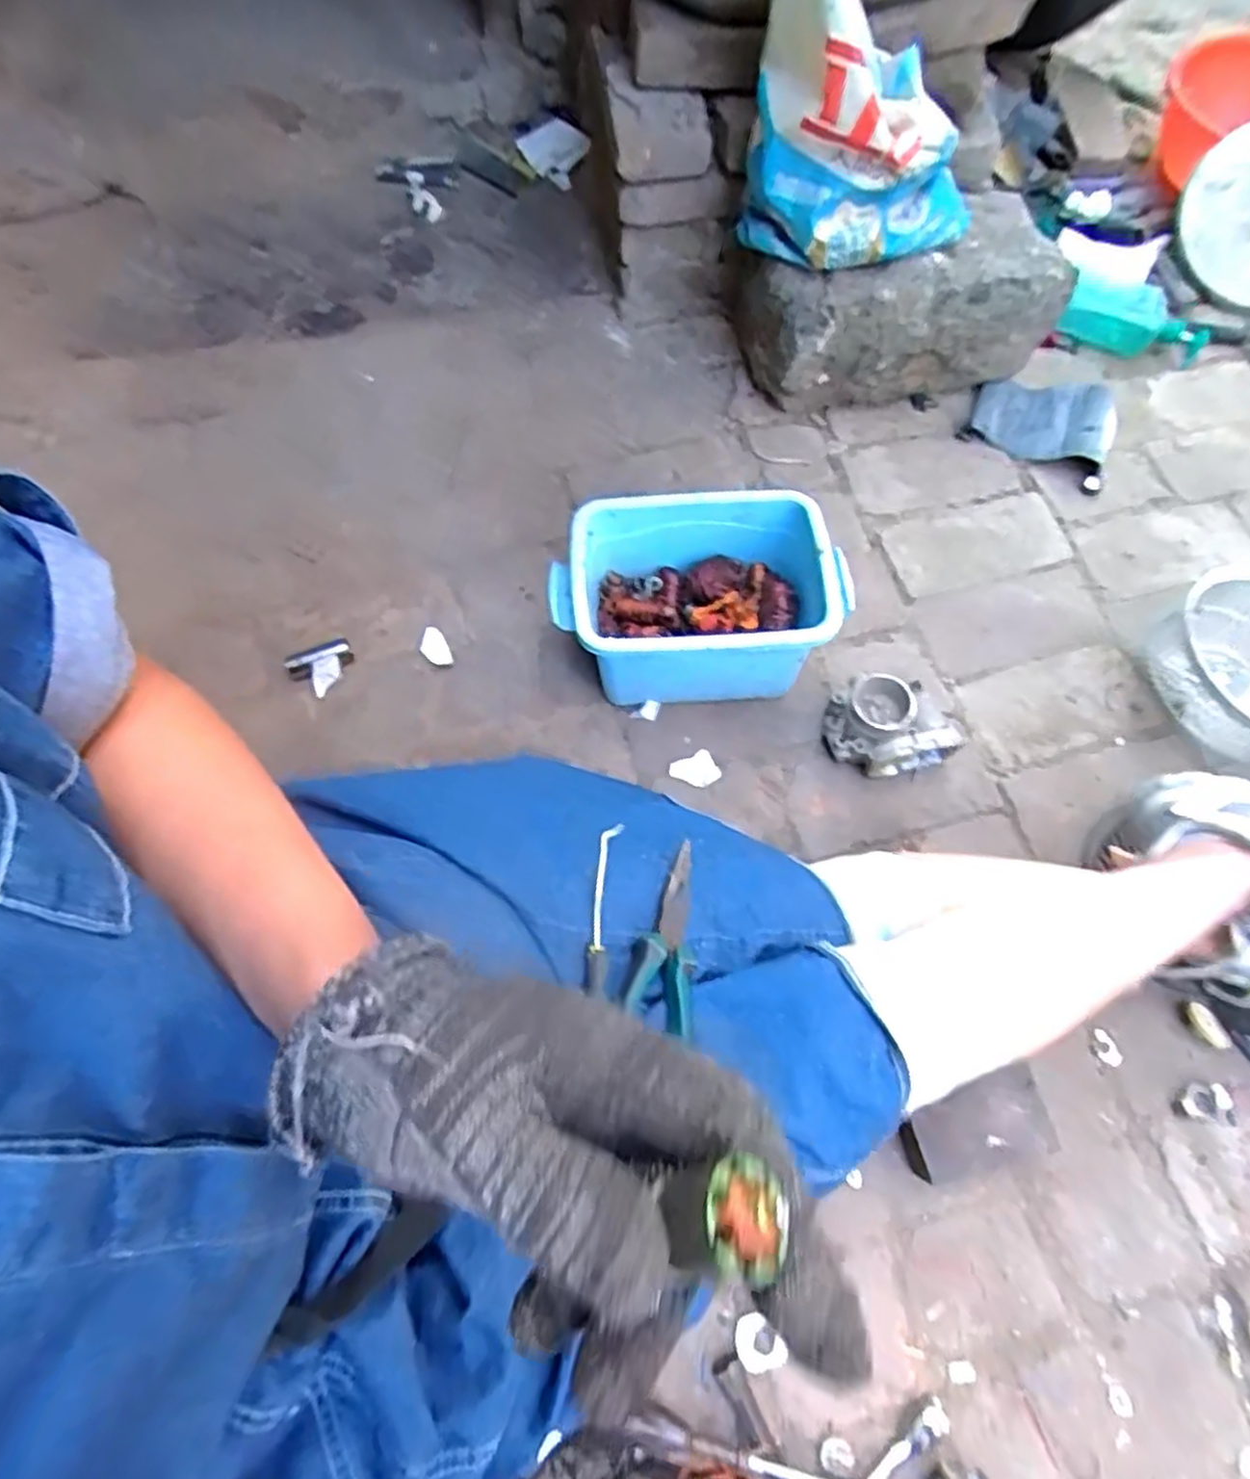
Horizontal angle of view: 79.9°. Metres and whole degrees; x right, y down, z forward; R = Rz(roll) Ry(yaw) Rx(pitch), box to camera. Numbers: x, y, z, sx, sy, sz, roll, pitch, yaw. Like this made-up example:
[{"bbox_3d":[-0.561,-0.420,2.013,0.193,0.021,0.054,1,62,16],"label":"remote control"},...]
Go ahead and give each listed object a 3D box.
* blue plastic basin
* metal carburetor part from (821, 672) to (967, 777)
[{"bbox_3d":[0.077,-0.147,0.835,0.306,0.167,0.187,-1,67,1],"label":"blue plastic basin"},{"bbox_3d":[0.294,-0.011,0.821,0.144,0.065,0.101,11,68,6],"label":"metal carburetor part"}]

